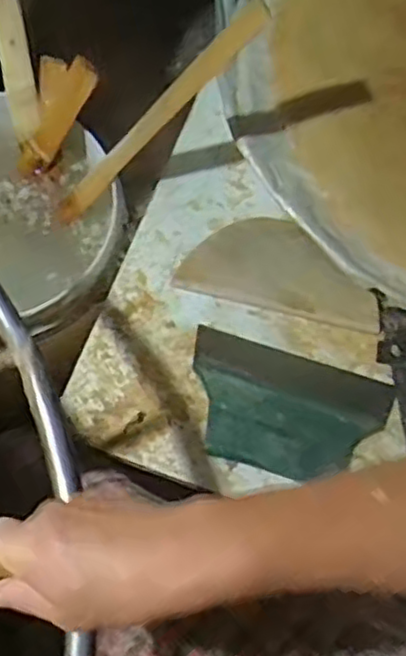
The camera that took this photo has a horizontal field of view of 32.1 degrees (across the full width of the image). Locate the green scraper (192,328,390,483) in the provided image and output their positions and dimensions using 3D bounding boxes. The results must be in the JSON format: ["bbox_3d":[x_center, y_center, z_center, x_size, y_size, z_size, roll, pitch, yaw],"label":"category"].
[{"bbox_3d":[0.079,0.077,0.677,0.193,0.015,0.123,17,68,4],"label":"green scraper"}]

